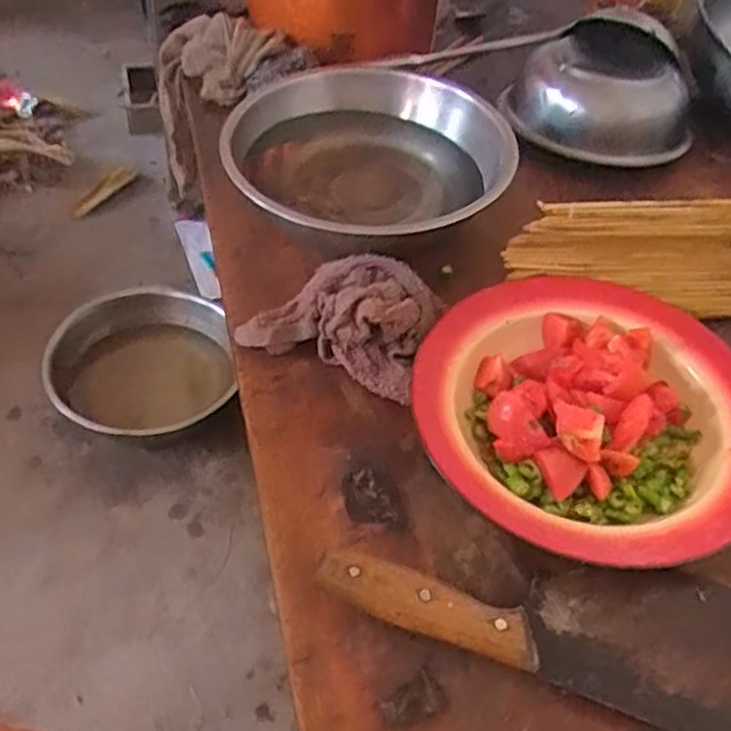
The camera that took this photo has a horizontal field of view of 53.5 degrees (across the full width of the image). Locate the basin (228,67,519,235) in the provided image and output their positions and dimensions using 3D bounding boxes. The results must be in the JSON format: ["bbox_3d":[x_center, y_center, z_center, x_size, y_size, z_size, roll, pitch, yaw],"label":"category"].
[{"bbox_3d":[0.002,-0.160,0.581,0.221,0.077,0.190,1,48,-6],"label":"basin"}]

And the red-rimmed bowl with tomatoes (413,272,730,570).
[{"bbox_3d":[0.153,0.027,0.477,0.222,0.044,0.211,3,47,-4],"label":"red-rimmed bowl with tomatoes"}]

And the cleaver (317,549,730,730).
[{"bbox_3d":[0.135,0.142,0.398,0.306,0.022,0.086,18,48,9],"label":"cleaver"}]

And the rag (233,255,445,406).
[{"bbox_3d":[-0.015,-0.039,0.521,0.130,0.051,0.089,19,48,11],"label":"rag"}]

